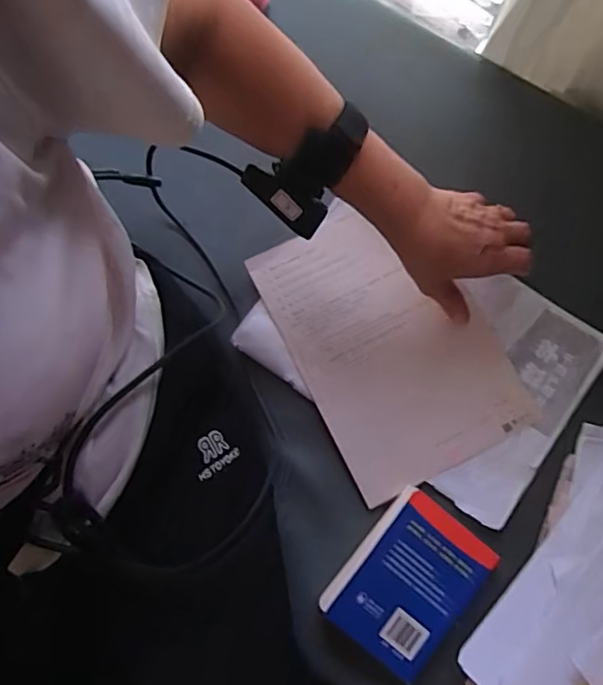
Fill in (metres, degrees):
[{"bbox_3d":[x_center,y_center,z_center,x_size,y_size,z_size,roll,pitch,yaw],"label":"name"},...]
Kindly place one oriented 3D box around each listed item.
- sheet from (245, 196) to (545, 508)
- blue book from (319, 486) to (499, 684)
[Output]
[{"bbox_3d":[0.078,-0.001,0.520,0.171,0.010,0.255,-28,80,-4],"label":"sheet"},{"bbox_3d":[0.090,0.200,0.468,0.102,0.033,0.125,38,82,8],"label":"blue book"}]

